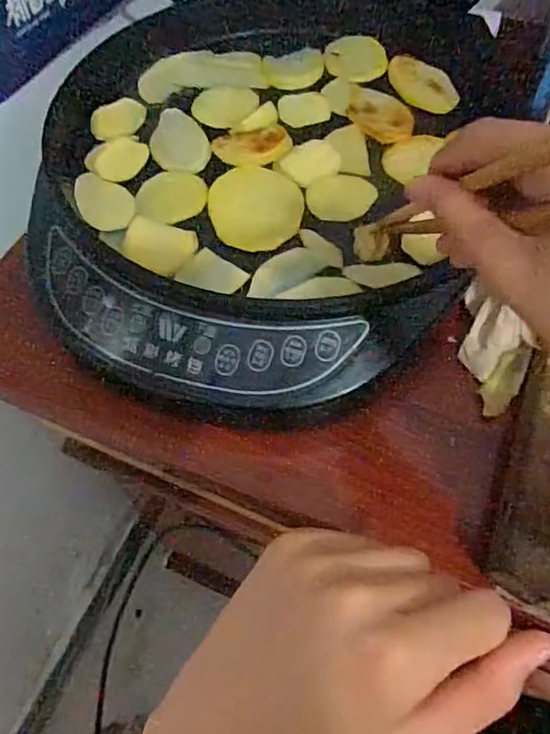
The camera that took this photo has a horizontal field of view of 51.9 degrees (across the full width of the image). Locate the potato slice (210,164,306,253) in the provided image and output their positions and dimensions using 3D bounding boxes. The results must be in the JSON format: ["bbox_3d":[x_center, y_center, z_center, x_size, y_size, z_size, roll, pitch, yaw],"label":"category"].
[{"bbox_3d":[-0.013,-0.107,0.371,0.059,0.004,0.070,-15,62,-9],"label":"potato slice"}]

